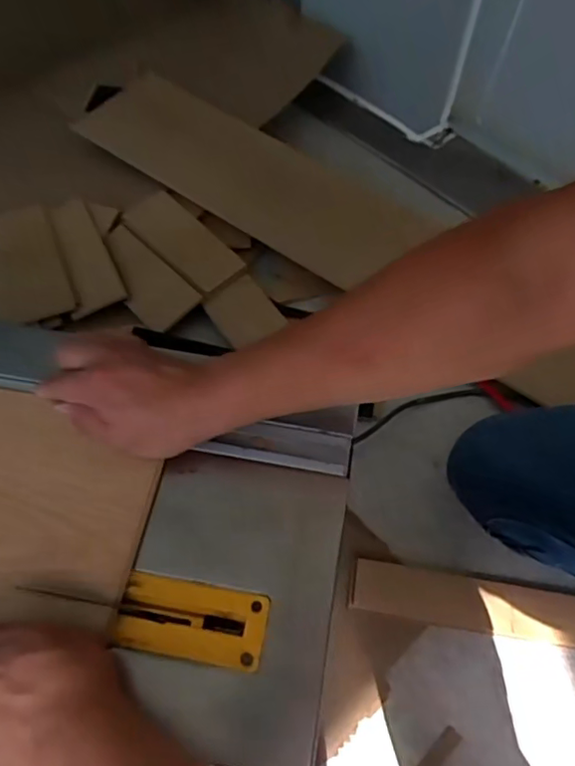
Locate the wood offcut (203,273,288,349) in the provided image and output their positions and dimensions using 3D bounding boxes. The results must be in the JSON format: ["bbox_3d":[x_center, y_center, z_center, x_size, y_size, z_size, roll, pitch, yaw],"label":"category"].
[{"bbox_3d":[-0.066,-0.107,0.862,0.089,0.014,0.104,-31,65,-21],"label":"wood offcut"}]

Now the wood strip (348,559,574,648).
[{"bbox_3d":[0.229,0.259,0.678,0.303,0.013,0.062,9,58,2],"label":"wood strip"}]

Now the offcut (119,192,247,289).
[{"bbox_3d":[-0.162,-0.226,0.912,0.189,0.018,0.082,41,63,5],"label":"offcut"}]

